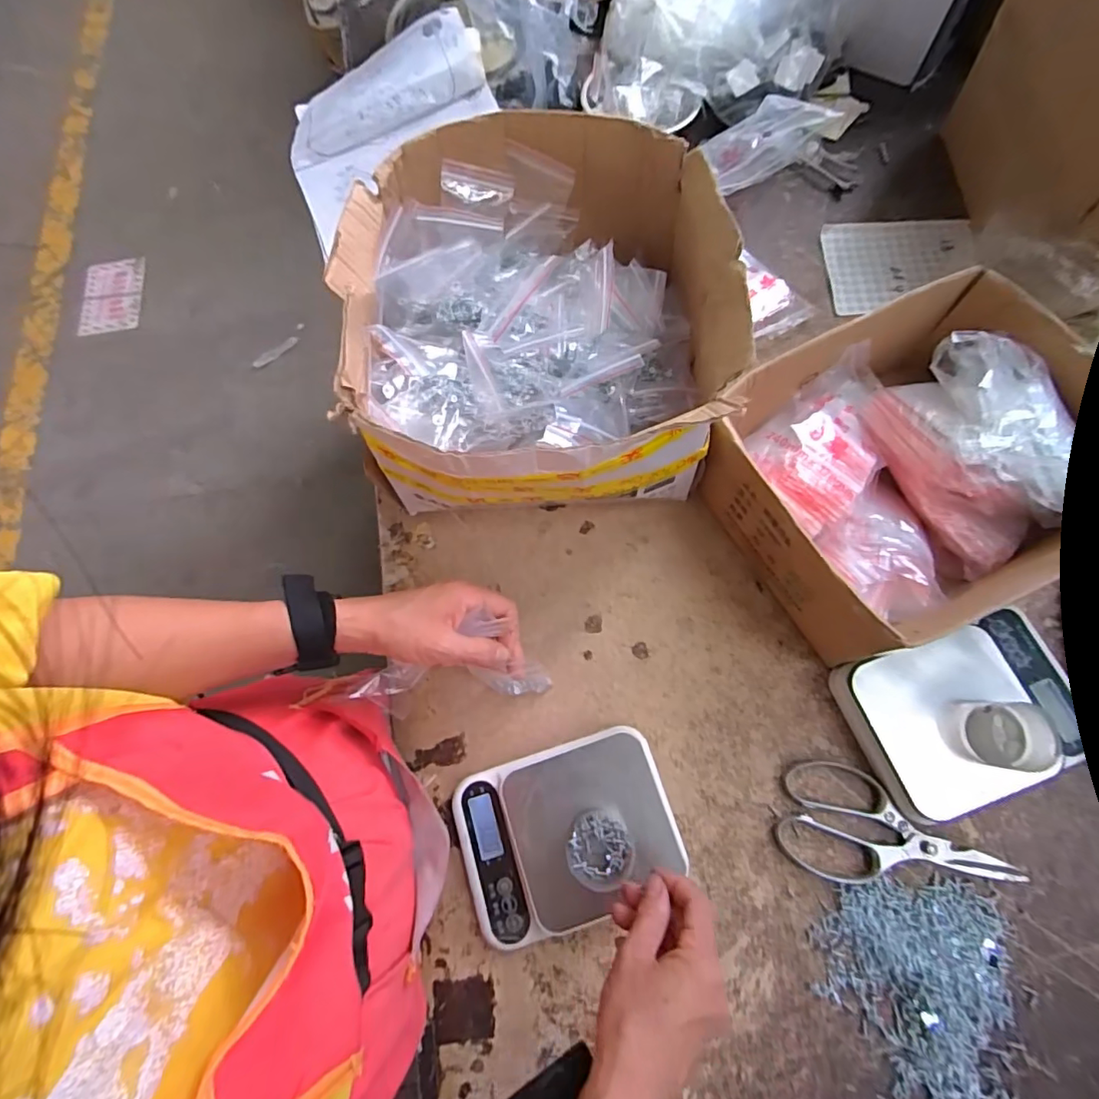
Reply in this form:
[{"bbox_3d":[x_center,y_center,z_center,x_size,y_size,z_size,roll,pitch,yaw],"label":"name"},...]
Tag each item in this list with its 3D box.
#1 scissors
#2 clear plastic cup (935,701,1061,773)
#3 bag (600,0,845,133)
[{"bbox_3d":[0.308,0.257,0.470,0.200,0.012,0.095,15,75,9],"label":"scissors"},{"bbox_3d":[0.391,0.161,0.464,0.068,0.042,0.055,0,73,5],"label":"clear plastic cup"},{"bbox_3d":[0.216,-0.677,0.675,0.282,0.136,0.237,20,74,9],"label":"bag"}]

